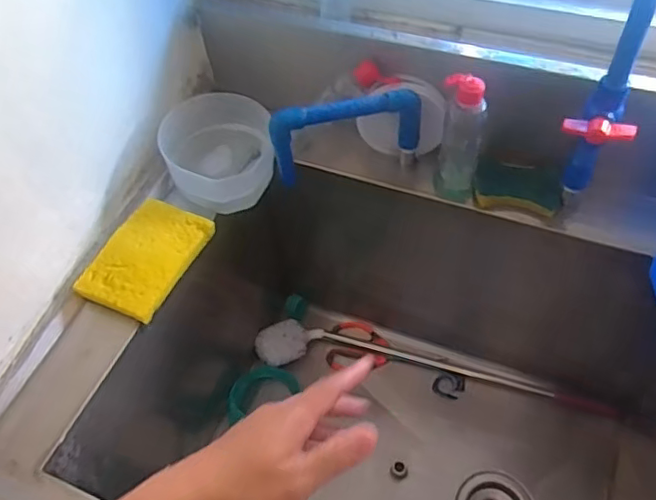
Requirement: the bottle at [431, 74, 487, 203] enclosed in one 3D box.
[{"bbox_3d":[0.154,-0.127,0.674,0.050,0.163,0.047,10,56,11],"label":"bottle"}]

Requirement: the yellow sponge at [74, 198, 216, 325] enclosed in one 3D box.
[{"bbox_3d":[-0.208,0.008,0.661,0.094,0.029,0.142,19,58,17],"label":"yellow sponge"}]

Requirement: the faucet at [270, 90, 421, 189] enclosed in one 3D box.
[{"bbox_3d":[0.025,-0.139,0.697,0.178,0.112,0.024,-14,55,-5],"label":"faucet"}]

